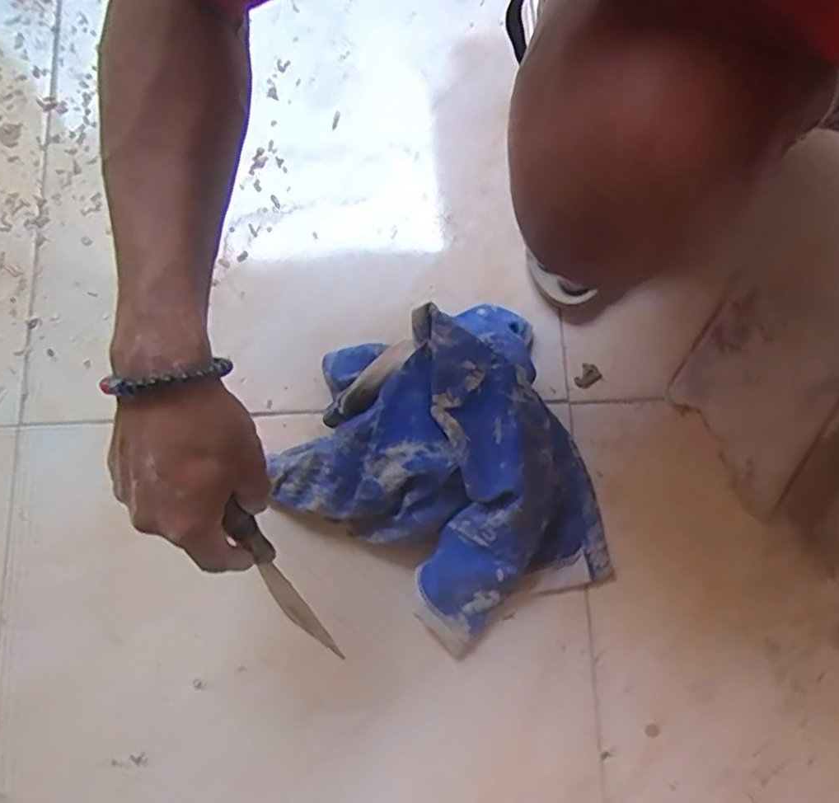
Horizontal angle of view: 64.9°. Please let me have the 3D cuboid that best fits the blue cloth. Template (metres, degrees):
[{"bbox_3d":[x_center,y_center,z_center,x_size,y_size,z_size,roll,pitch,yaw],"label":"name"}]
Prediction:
[{"bbox_3d":[0.017,0.057,0.541,0.244,0.096,0.261,-20,77,-3],"label":"blue cloth"}]

